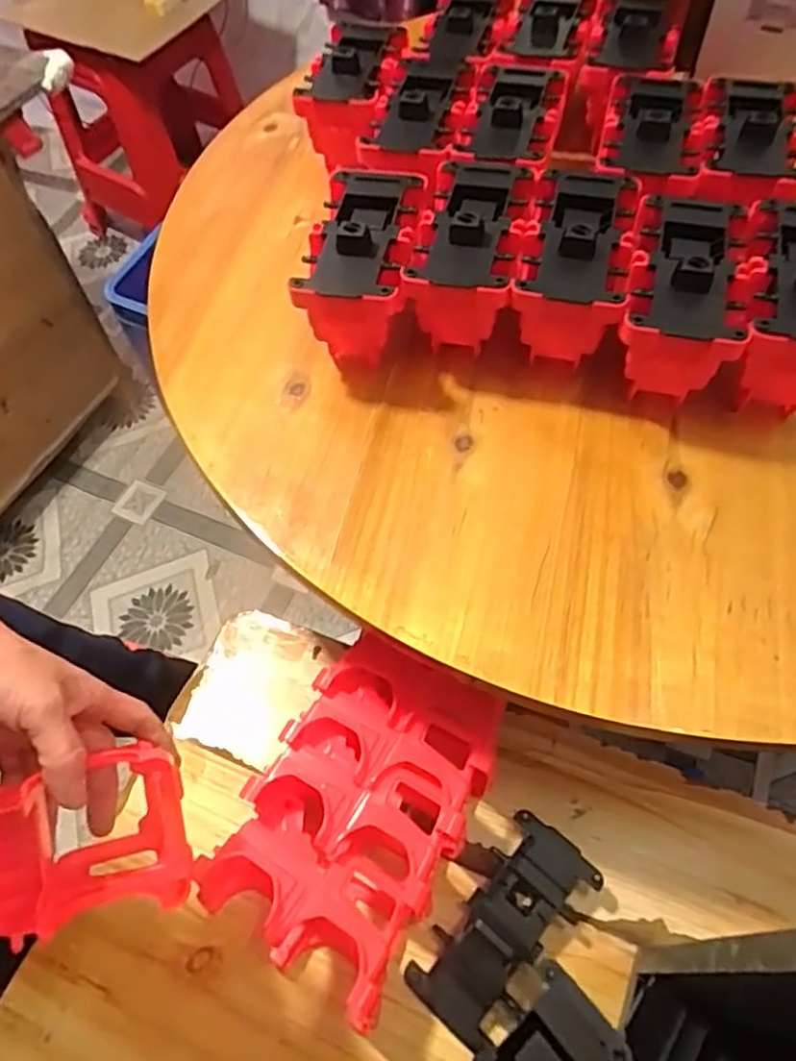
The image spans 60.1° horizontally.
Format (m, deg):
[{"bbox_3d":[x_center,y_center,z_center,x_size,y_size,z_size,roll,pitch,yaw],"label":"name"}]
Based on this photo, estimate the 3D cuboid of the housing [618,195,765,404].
[{"bbox_3d":[0.213,-0.172,0.525,0.084,0.103,0.153,12,60,9],"label":"housing"}]

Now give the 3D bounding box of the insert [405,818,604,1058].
[{"bbox_3d":[0.073,0.288,0.494,0.071,0.039,0.158,36,66,21],"label":"insert"}]

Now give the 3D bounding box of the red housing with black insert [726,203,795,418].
[{"bbox_3d":[0.289,-0.166,0.523,0.093,0.101,0.160,12,60,9],"label":"red housing with black insert"}]

